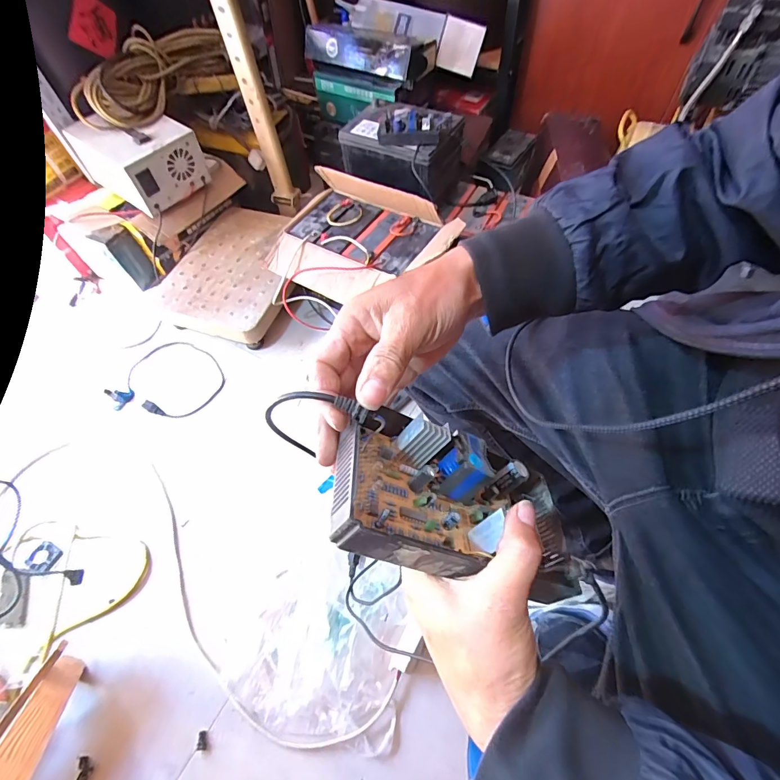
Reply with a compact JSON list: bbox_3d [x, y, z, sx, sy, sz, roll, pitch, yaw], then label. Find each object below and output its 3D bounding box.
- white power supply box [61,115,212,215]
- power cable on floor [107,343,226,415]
[{"bbox_3d":[-0.615,-0.582,1.011,0.237,0.147,0.202,33,66,21],"label":"white power supply box"},{"bbox_3d":[-0.528,-0.030,0.982,0.256,0.028,0.189,7,59,8],"label":"power cable on floor"}]

